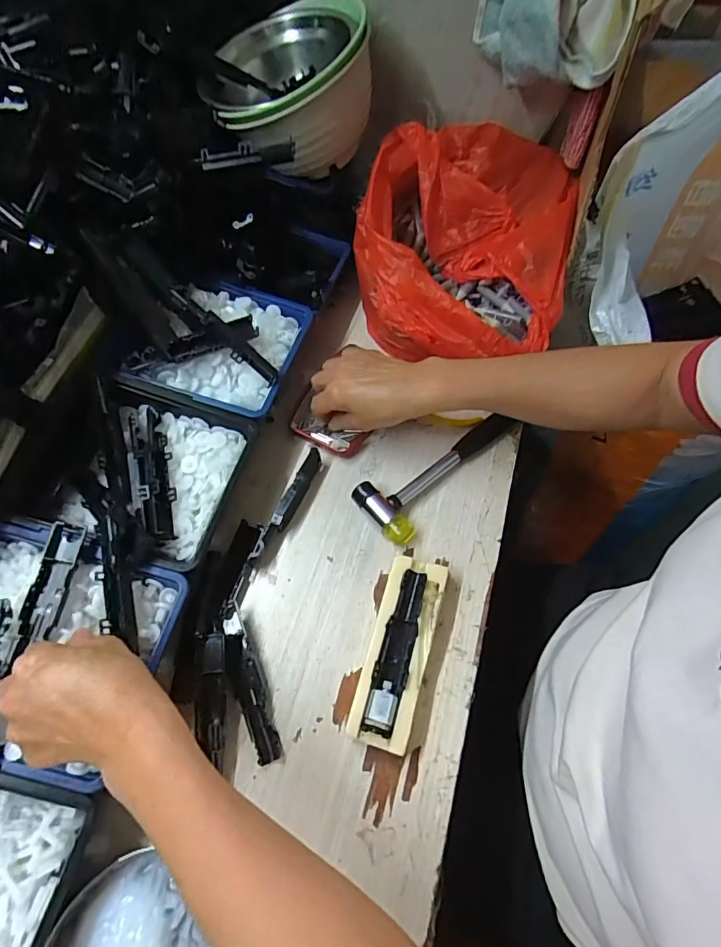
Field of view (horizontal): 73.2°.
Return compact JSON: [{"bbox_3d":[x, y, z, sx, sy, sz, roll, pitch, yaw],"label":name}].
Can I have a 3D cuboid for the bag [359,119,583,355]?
[{"bbox_3d":[0.109,-0.242,0.498,0.210,0.109,0.237,18,64,12],"label":"bag"}]

